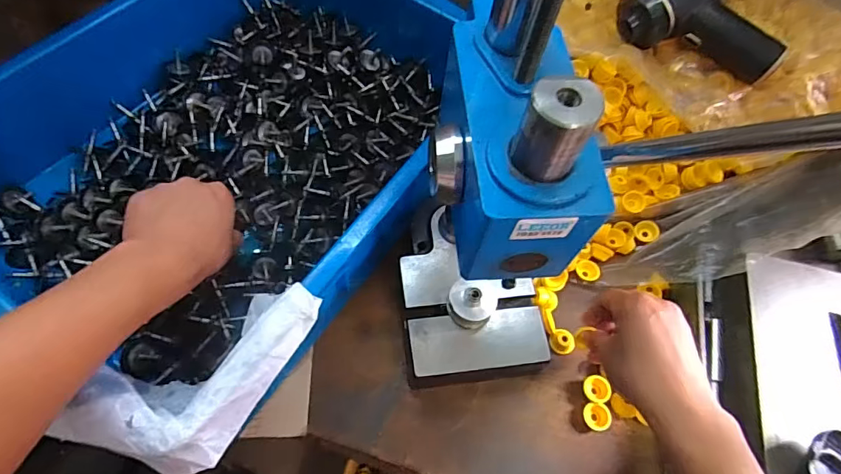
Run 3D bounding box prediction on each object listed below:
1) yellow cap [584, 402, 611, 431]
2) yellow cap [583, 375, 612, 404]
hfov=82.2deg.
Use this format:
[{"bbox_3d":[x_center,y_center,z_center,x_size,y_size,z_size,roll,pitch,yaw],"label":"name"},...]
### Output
[{"bbox_3d":[0.164,0.168,0.450,0.023,0.012,0.024,1,62,-2],"label":"yellow cap"},{"bbox_3d":[0.166,0.145,0.457,0.022,0.012,0.025,-21,65,-13],"label":"yellow cap"}]

